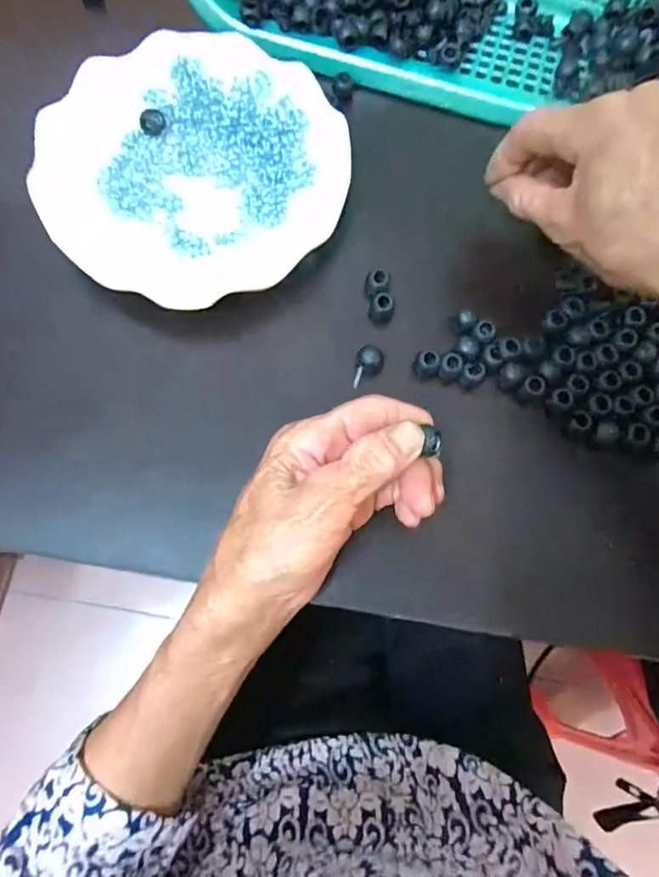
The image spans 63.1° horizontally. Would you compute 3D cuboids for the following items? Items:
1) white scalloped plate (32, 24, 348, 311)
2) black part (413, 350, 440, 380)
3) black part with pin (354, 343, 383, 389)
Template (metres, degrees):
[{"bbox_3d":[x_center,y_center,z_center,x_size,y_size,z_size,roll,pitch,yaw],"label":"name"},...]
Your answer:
[{"bbox_3d":[-0.082,-0.166,0.331,0.174,0.020,0.178,1,75,-2],"label":"white scalloped plate"},{"bbox_3d":[0.057,-0.044,0.319,0.014,0.012,0.014,1,75,-2],"label":"black part"},{"bbox_3d":[0.023,-0.042,0.315,0.015,0.014,0.021,4,75,-1],"label":"black part with pin"}]

